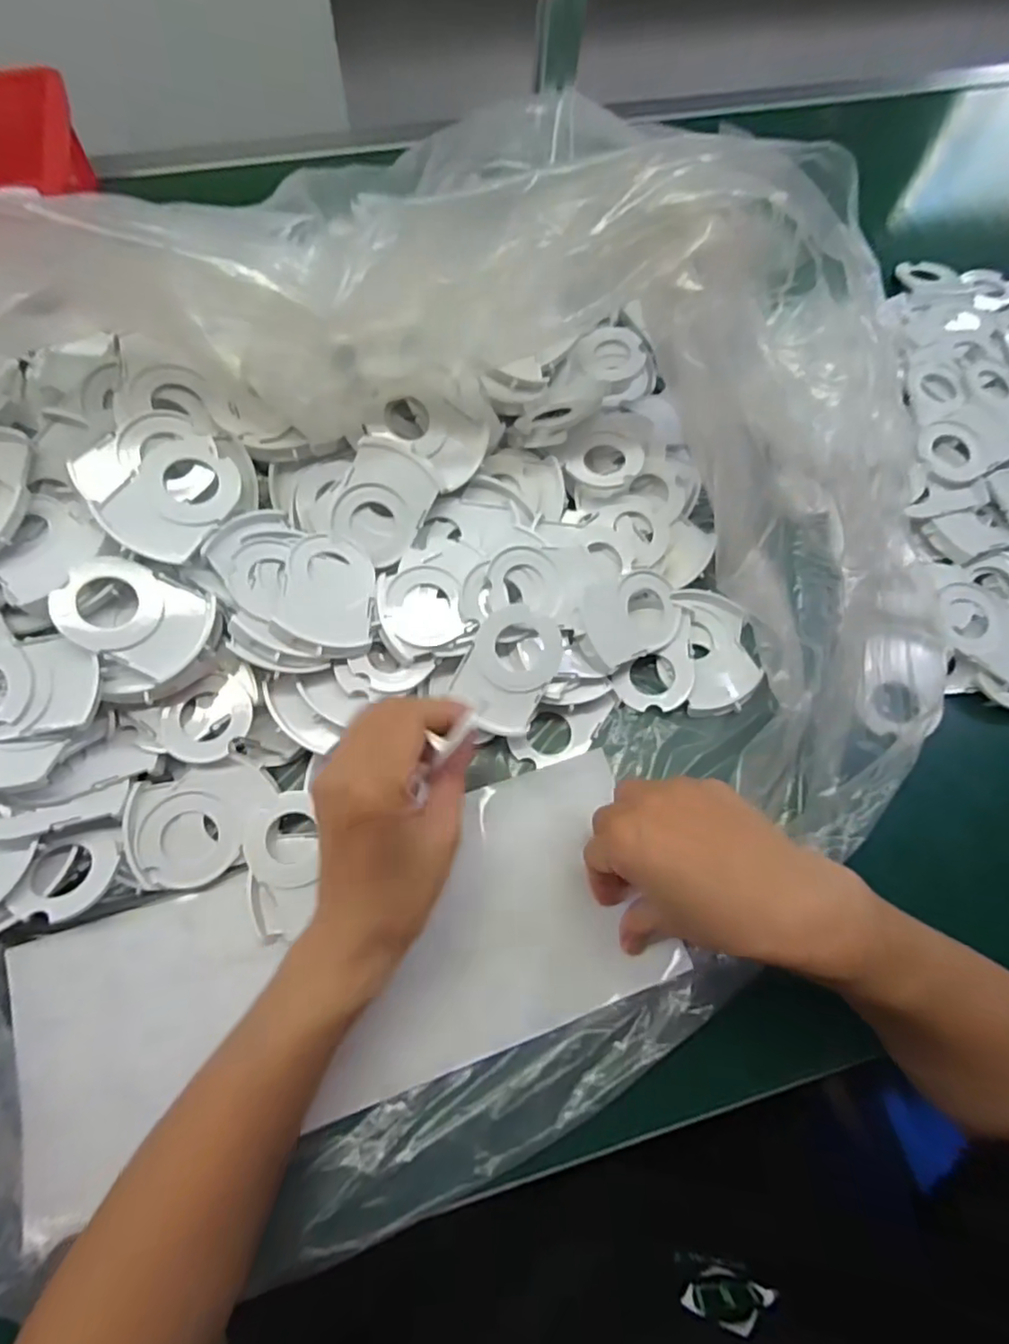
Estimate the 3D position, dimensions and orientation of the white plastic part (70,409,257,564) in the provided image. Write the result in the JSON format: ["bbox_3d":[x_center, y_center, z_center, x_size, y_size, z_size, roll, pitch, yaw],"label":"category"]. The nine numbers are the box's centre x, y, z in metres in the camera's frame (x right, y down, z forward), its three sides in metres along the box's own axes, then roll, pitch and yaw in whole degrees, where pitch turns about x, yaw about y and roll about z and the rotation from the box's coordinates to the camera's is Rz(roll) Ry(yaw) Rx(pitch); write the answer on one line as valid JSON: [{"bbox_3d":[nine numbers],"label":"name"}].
[{"bbox_3d":[-0.200,-0.114,0.367,0.081,0.013,0.090,39,65,-7],"label":"white plastic part"}]

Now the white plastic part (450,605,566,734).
[{"bbox_3d":[0.003,-0.002,0.381,0.053,0.005,0.076,26,93,-1],"label":"white plastic part"}]

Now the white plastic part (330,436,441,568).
[{"bbox_3d":[-0.077,-0.110,0.394,0.054,0.007,0.070,29,98,-10],"label":"white plastic part"}]

